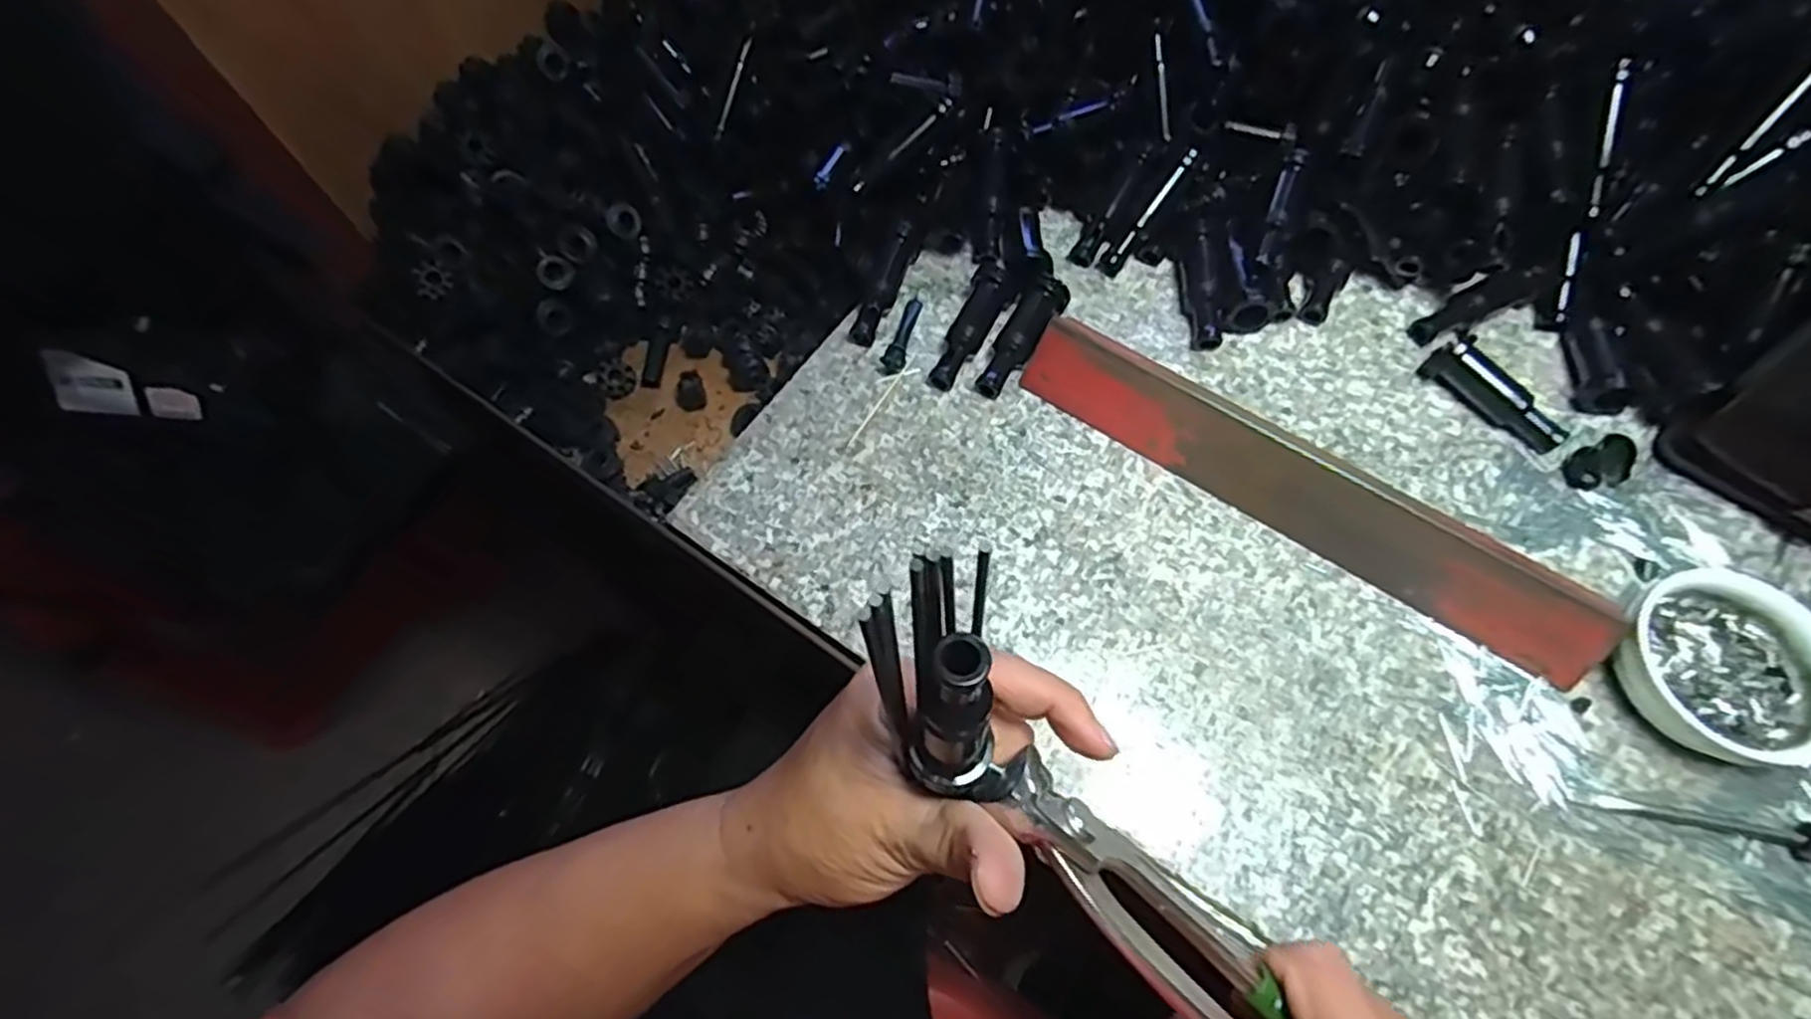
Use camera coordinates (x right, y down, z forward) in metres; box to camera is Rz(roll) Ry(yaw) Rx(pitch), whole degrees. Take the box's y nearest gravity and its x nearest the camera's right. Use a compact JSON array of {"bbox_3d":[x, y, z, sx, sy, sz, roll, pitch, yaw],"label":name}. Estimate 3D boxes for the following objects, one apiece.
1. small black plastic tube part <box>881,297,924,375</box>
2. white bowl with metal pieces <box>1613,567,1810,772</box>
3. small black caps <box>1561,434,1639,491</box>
[{"bbox_3d":[-0.001,-0.090,0.399,0.011,0.008,0.047,13,66,8],"label":"small black plastic tube part"},{"bbox_3d":[0.316,0.062,0.306,0.067,0.027,0.072,-1,65,2],"label":"white bowl with metal pieces"},{"bbox_3d":[0.309,-0.020,0.351,0.023,0.020,0.018,-23,67,-9],"label":"small black caps"}]

